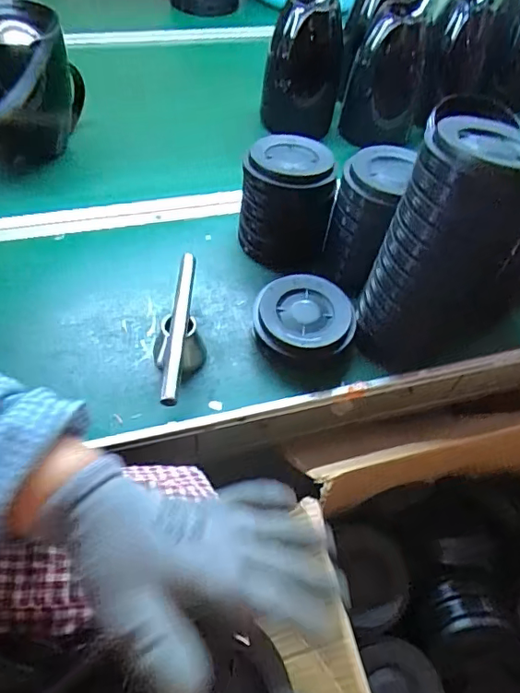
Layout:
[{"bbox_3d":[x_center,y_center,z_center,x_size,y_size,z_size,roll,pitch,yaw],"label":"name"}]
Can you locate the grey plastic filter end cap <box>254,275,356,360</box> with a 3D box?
[{"bbox_3d":[0.053,-0.037,0.614,0.115,0.023,0.106,3,54,-4],"label":"grey plastic filter end cap"}]

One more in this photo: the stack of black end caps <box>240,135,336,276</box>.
[{"bbox_3d":[0.033,-0.189,0.688,0.110,0.135,0.111,3,54,-4],"label":"stack of black end caps"}]

